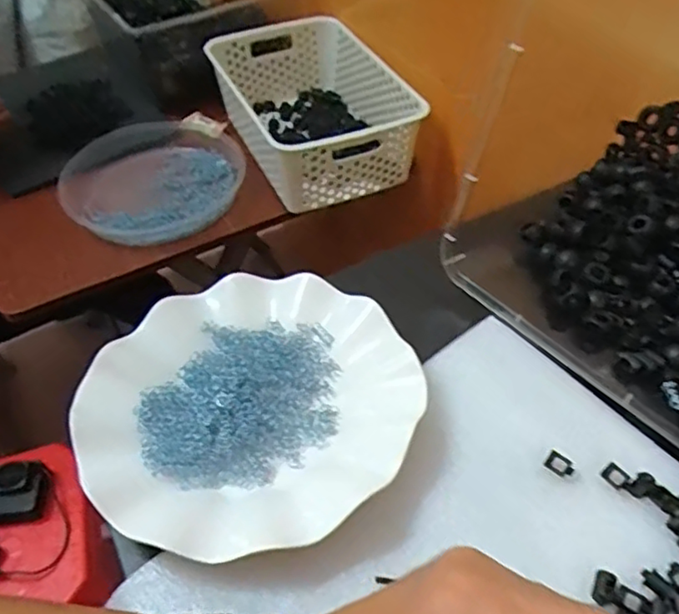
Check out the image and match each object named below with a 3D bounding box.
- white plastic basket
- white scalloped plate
[{"bbox_3d":[-0.042,-0.272,0.859,0.204,0.111,0.313,-21,51,-16],"label":"white plastic basket"},{"bbox_3d":[-0.051,0.049,0.349,0.176,0.027,0.177,-1,48,1],"label":"white scalloped plate"}]

